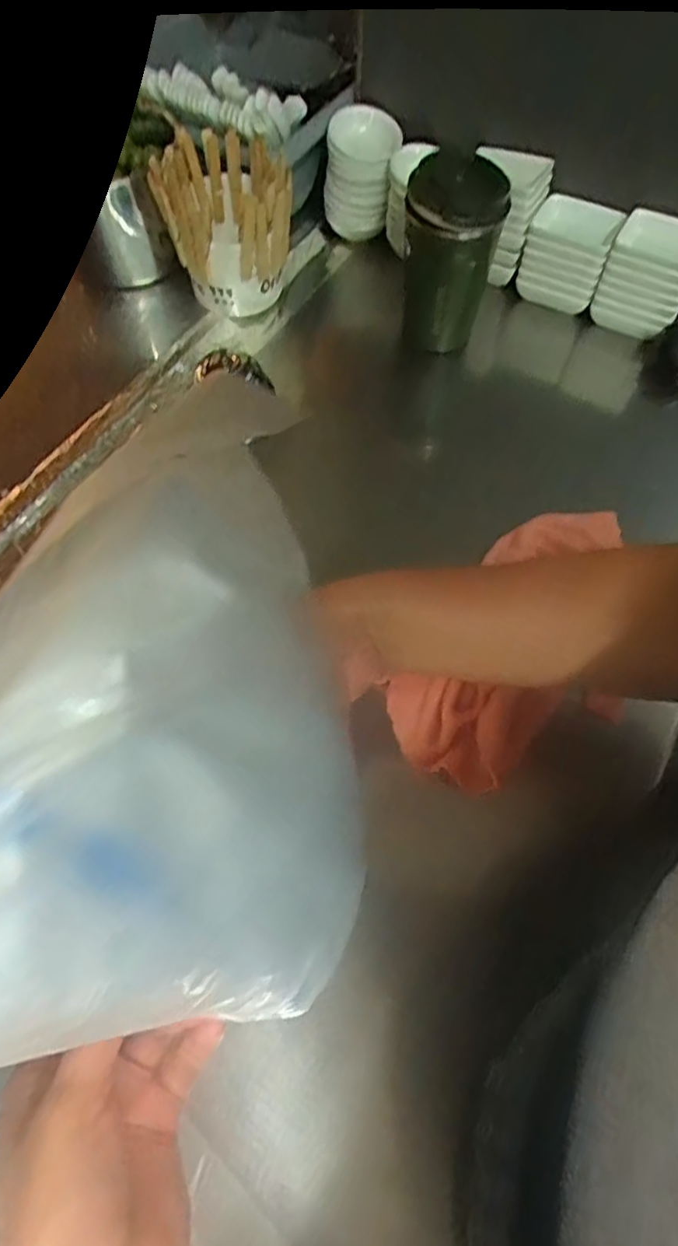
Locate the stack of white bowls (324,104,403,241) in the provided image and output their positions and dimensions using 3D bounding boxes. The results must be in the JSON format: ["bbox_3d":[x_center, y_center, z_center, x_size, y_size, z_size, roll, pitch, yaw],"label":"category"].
[{"bbox_3d":[0.024,-0.481,0.656,0.076,0.095,0.083,3,64,0],"label":"stack of white bowls"}]

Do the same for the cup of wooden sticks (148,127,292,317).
[{"bbox_3d":[-0.104,-0.380,0.602,0.108,0.123,0.117,0,64,-1],"label":"cup of wooden sticks"}]

